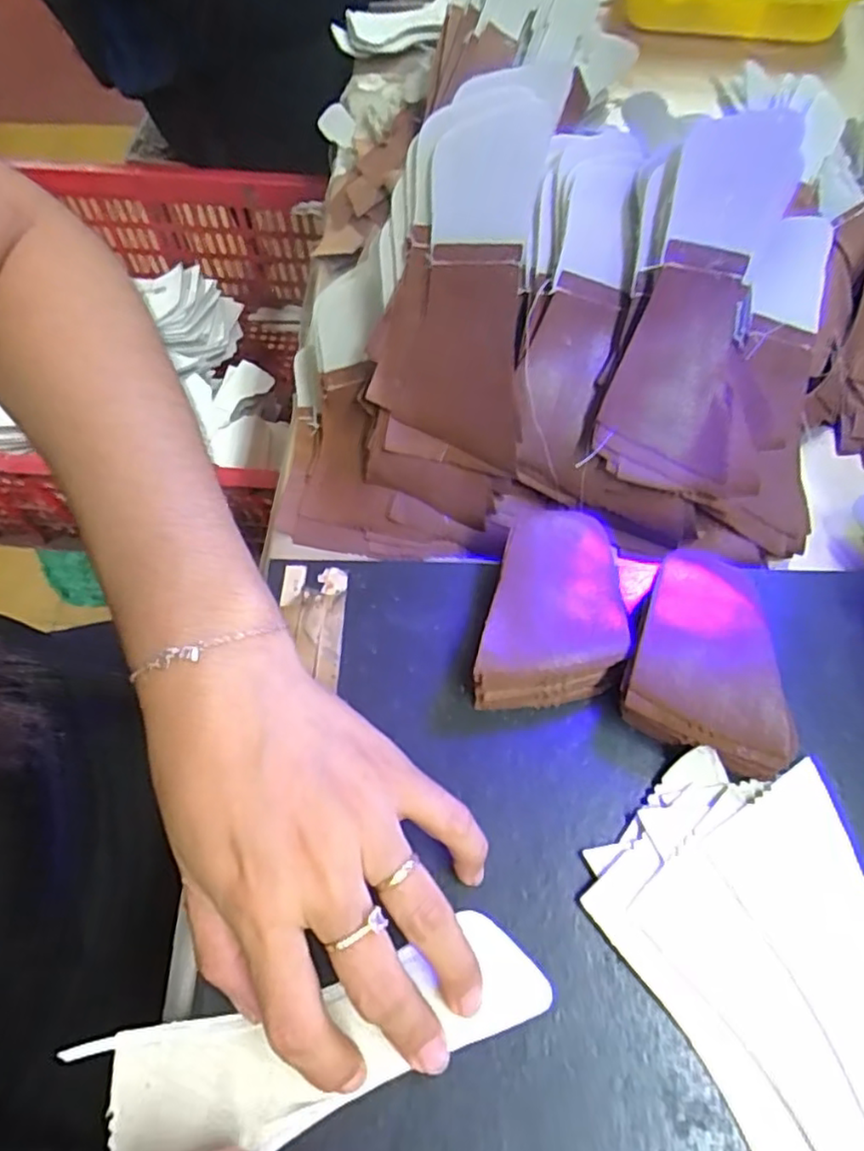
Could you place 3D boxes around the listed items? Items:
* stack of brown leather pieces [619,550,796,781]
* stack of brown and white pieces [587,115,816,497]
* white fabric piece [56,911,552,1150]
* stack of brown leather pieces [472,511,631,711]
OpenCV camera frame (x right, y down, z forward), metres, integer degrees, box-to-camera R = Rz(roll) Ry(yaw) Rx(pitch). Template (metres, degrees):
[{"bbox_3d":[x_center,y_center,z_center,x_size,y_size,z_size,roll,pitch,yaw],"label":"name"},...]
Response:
[{"bbox_3d":[0.114,0.034,0.274,0.062,0.030,0.078,18,66,9],"label":"stack of brown leather pieces"},{"bbox_3d":[0.116,-0.116,0.294,0.064,0.024,0.152,10,104,3],"label":"stack of brown and white pieces"},{"bbox_3d":[-0.037,0.162,0.224,0.156,0.012,0.047,-14,68,-7],"label":"white fabric piece"},{"bbox_3d":[0.051,0.014,0.288,0.060,0.025,0.085,3,64,2],"label":"stack of brown leather pieces"}]

